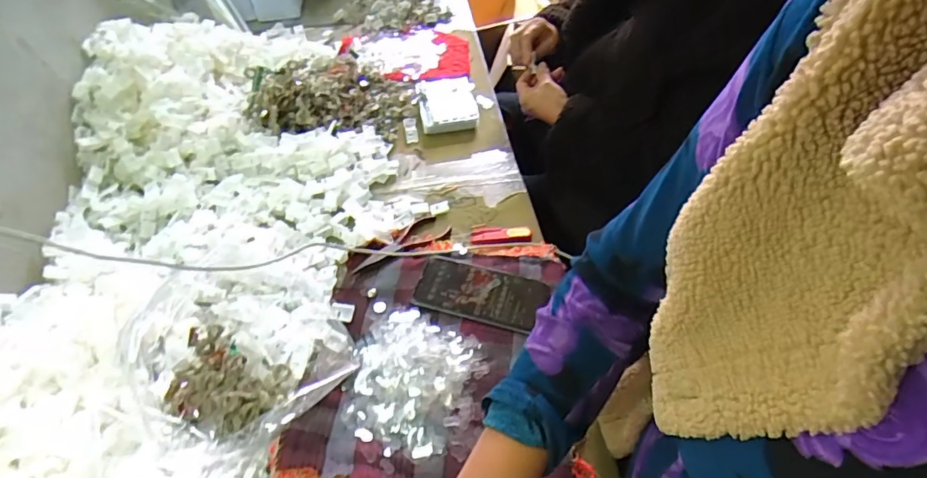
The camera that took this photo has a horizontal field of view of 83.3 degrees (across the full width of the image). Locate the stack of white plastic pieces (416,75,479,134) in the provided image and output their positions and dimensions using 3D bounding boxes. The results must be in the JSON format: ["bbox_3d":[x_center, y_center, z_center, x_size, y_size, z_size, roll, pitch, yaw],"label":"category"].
[{"bbox_3d":[-0.024,-0.243,0.922,0.106,0.024,0.136,-8,49,-4],"label":"stack of white plastic pieces"}]

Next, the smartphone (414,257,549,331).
[{"bbox_3d":[0.021,0.063,0.638,0.154,0.015,0.075,13,51,15],"label":"smartphone"}]

